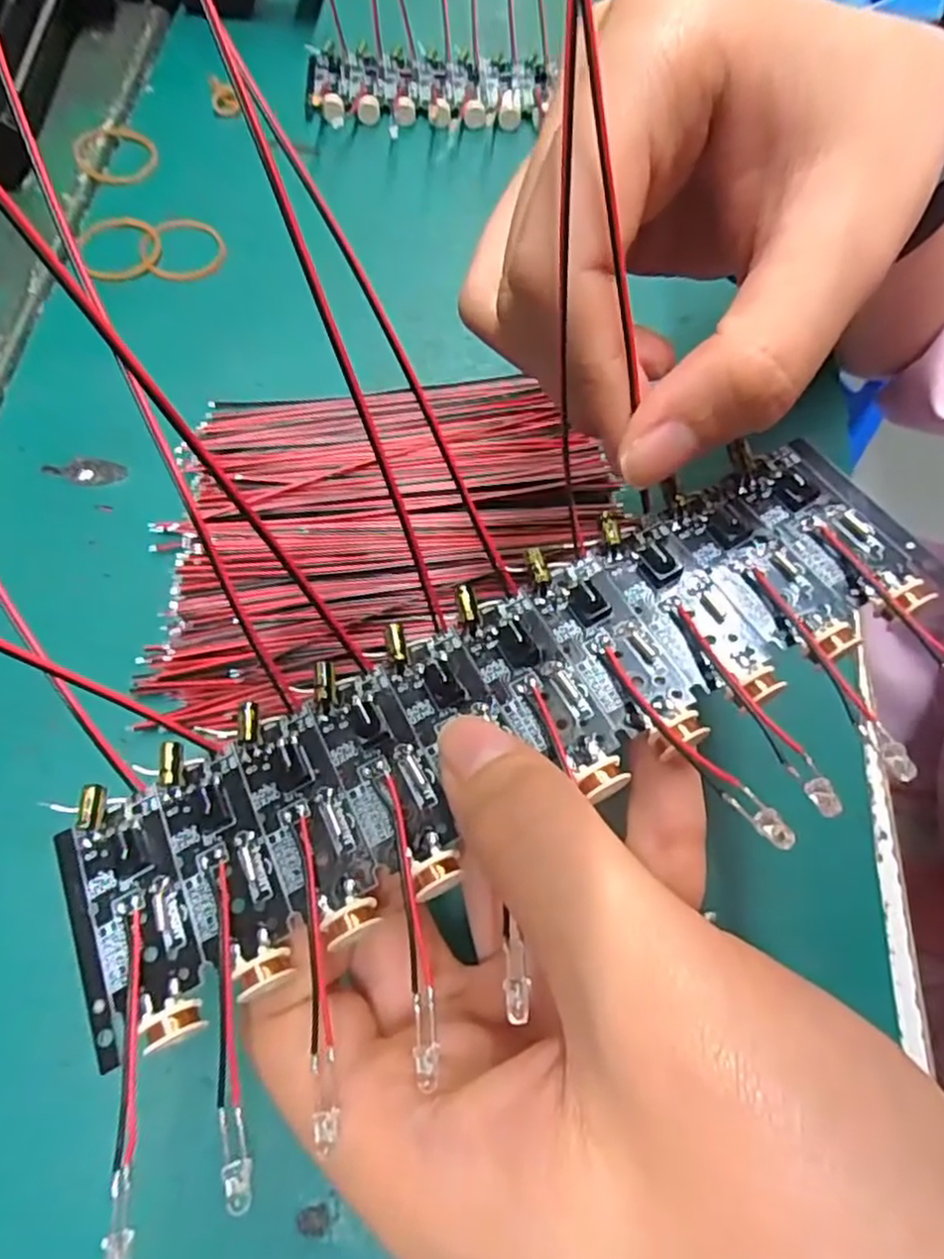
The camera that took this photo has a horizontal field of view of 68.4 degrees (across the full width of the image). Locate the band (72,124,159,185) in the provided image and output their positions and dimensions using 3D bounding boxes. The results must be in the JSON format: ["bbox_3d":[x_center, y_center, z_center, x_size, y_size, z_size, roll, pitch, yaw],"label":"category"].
[{"bbox_3d":[-0.148,-0.199,0.289,0.031,0.007,0.036,-14,67,-8],"label":"band"}]

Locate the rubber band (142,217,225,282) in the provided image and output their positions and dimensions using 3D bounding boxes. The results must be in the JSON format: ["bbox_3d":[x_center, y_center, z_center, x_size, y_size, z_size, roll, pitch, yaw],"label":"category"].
[{"bbox_3d":[-0.113,-0.151,0.273,0.031,0.004,0.035,-10,67,-7],"label":"rubber band"}]

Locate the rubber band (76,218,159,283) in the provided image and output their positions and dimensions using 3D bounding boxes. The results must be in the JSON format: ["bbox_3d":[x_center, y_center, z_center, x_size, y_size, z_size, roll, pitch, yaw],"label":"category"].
[{"bbox_3d":[-0.137,-0.149,0.269,0.030,0.004,0.033,1,66,-2],"label":"rubber band"}]

